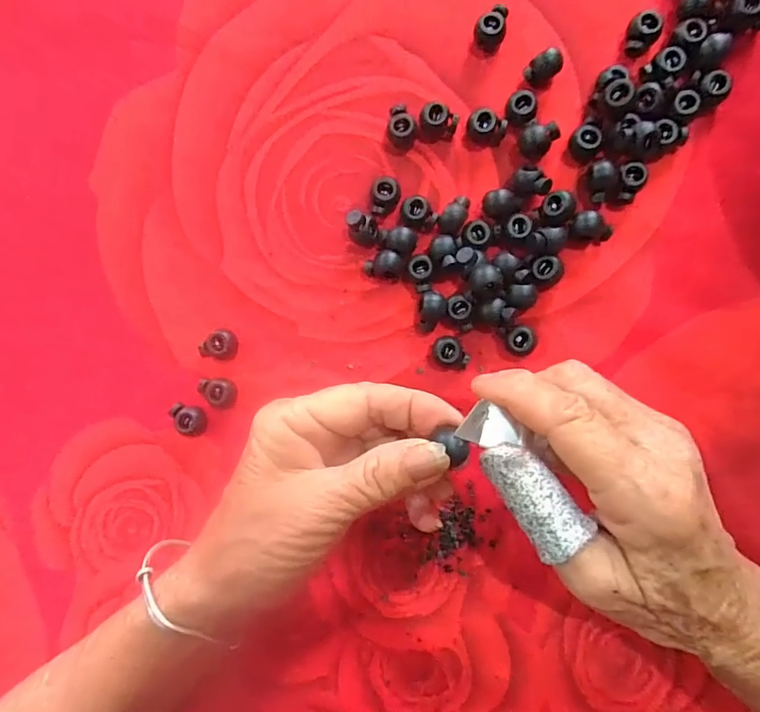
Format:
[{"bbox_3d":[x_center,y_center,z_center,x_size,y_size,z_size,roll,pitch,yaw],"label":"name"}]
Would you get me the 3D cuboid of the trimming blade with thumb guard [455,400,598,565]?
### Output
[{"bbox_3d":[0.054,0.046,0.179,0.021,0.013,0.059,-34,69,3],"label":"trimming blade with thumb guard"}]

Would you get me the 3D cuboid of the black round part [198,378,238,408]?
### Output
[{"bbox_3d":[-0.085,0.019,0.249,0.017,0.009,0.014,2,90,4],"label":"black round part"}]

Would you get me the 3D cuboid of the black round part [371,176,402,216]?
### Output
[{"bbox_3d":[0.003,-0.080,0.242,0.014,0.013,0.017,11,91,4],"label":"black round part"}]

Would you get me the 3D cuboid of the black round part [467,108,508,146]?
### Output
[{"bbox_3d":[0.053,-0.113,0.238,0.019,0.012,0.014,7,90,4],"label":"black round part"}]

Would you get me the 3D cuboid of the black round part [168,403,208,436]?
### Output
[{"bbox_3d":[-0.100,0.032,0.250,0.013,0.011,0.019,-36,88,3],"label":"black round part"}]

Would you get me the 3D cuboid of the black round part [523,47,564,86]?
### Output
[{"bbox_3d":[0.080,-0.141,0.233,0.017,0.011,0.011,-27,88,3],"label":"black round part"}]

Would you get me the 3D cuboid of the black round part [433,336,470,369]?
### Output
[{"bbox_3d":[0.036,-0.001,0.241,0.014,0.011,0.018,-39,87,3],"label":"black round part"}]

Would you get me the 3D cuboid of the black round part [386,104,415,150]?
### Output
[{"bbox_3d":[0.011,-0.117,0.242,0.014,0.012,0.020,-1,90,4],"label":"black round part"}]

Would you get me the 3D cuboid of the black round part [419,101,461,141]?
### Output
[{"bbox_3d":[0.030,-0.118,0.239,0.019,0.013,0.013,8,90,4],"label":"black round part"}]

